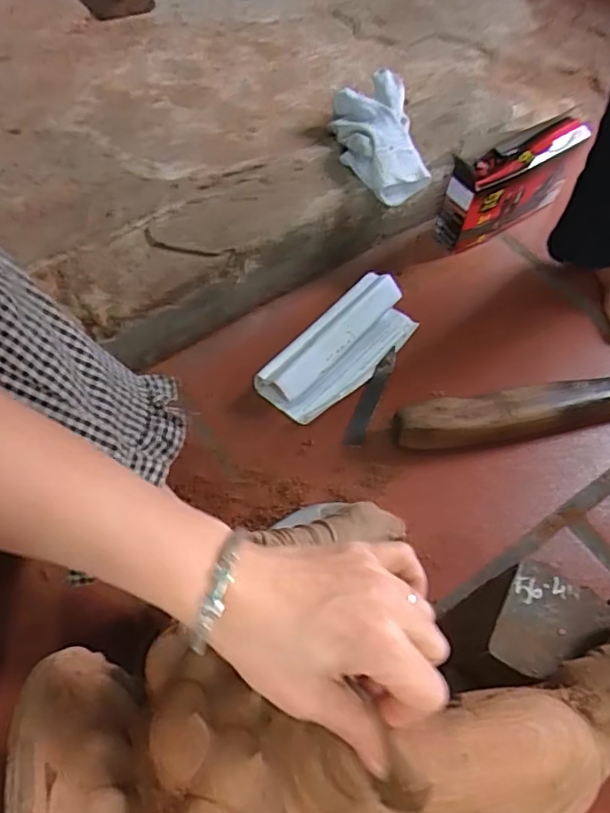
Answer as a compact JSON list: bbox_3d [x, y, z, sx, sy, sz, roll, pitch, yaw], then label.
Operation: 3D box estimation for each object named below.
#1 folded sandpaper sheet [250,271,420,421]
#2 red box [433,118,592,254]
[{"bbox_3d":[0.046,-0.073,0.673,0.083,0.042,0.216,37,62,17],"label":"folded sandpaper sheet"},{"bbox_3d":[0.295,-0.316,0.818,0.238,0.109,0.058,-29,65,-21],"label":"red box"}]

